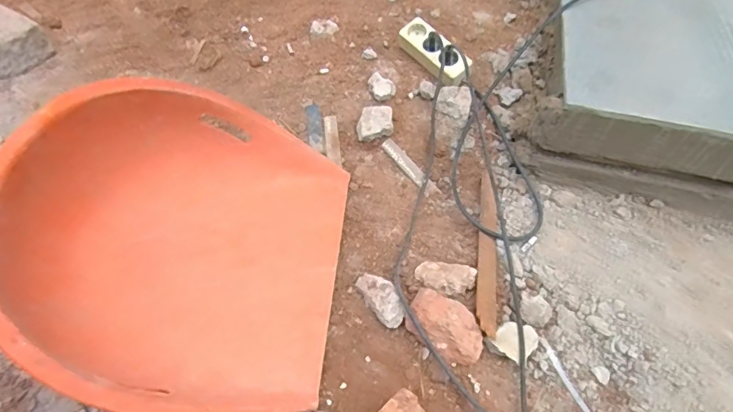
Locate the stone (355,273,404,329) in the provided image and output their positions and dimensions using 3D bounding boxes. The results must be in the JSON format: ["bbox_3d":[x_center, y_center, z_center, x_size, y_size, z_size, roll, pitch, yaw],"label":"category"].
[{"bbox_3d":[0.021,0.134,0.664,0.039,0.041,0.094,-20,56,-17],"label":"stone"}]

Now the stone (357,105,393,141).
[{"bbox_3d":[0.016,-0.147,0.832,0.064,0.041,0.066,-3,53,-5],"label":"stone"}]

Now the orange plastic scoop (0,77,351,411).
[{"bbox_3d":[-0.220,0.033,0.592,0.349,0.223,0.419,5,53,2],"label":"orange plastic scoop"}]

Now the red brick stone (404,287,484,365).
[{"bbox_3d":[0.108,0.164,0.631,0.106,0.061,0.073,19,54,12],"label":"red brick stone"}]

